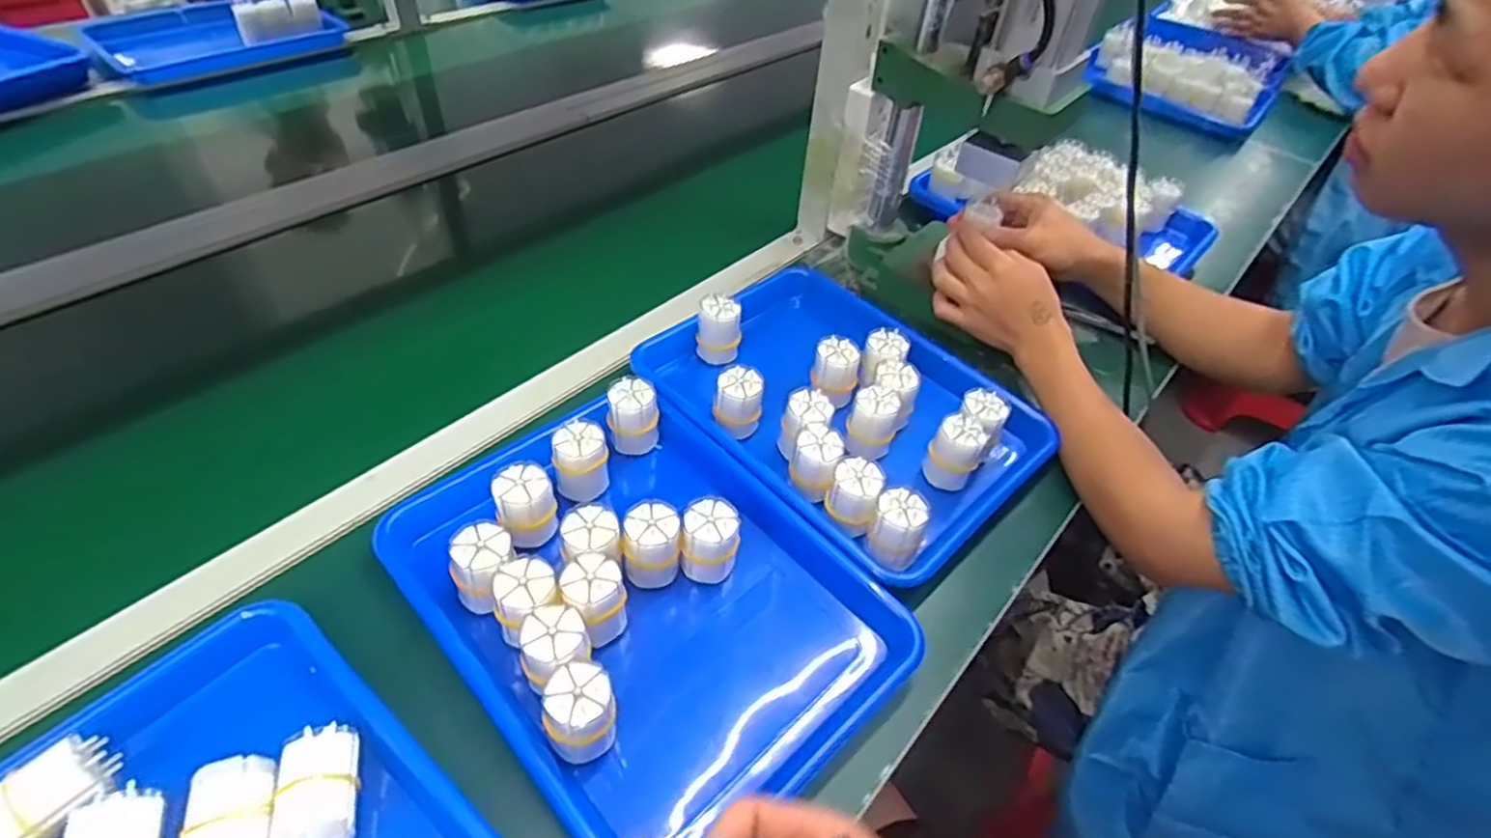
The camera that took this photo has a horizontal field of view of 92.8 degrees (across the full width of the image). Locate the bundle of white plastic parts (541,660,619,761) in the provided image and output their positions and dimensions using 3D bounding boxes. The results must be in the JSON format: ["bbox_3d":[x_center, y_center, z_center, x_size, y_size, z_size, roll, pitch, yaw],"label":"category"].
[{"bbox_3d":[-0.097,0.171,0.418,0.039,0.038,0.046,-10,46,-16],"label":"bundle of white plastic parts"}]

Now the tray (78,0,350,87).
[{"bbox_3d":[-0.856,-0.614,1.143,0.225,0.046,0.348,32,49,23],"label":"tray"}]

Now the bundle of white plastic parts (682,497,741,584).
[{"bbox_3d":[-0.025,0.088,0.507,0.038,0.055,0.040,4,44,-3],"label":"bundle of white plastic parts"}]

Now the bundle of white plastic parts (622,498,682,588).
[{"bbox_3d":[-0.066,0.092,0.506,0.038,0.061,0.041,-2,45,-9],"label":"bundle of white plastic parts"}]

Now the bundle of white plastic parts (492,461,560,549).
[{"bbox_3d":[-0.158,0.064,0.513,0.041,0.055,0.042,-19,50,-24],"label":"bundle of white plastic parts"}]

